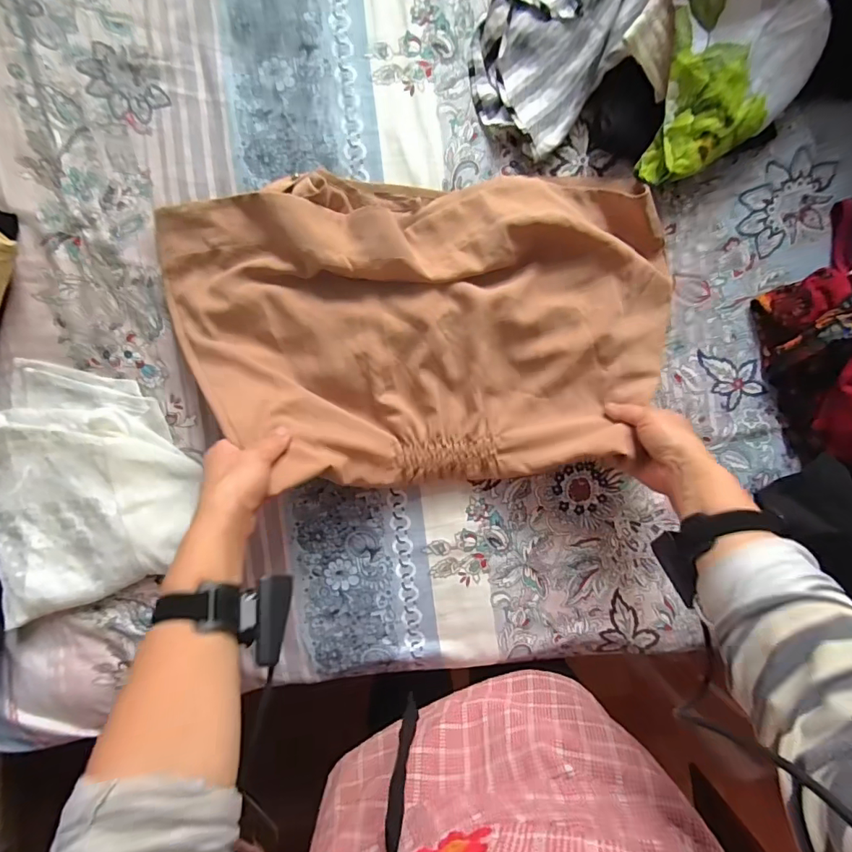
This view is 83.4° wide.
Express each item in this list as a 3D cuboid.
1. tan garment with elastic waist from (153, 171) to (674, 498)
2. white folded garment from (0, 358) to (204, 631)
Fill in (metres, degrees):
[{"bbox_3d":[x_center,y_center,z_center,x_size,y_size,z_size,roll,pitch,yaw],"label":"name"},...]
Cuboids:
[{"bbox_3d":[0.000,-0.105,0.512,0.530,0.075,0.326,-2,93,-4],"label":"tan garment with elastic waist"},{"bbox_3d":[-0.388,0.062,0.529,0.229,0.023,0.260,-16,94,-3],"label":"white folded garment"}]

